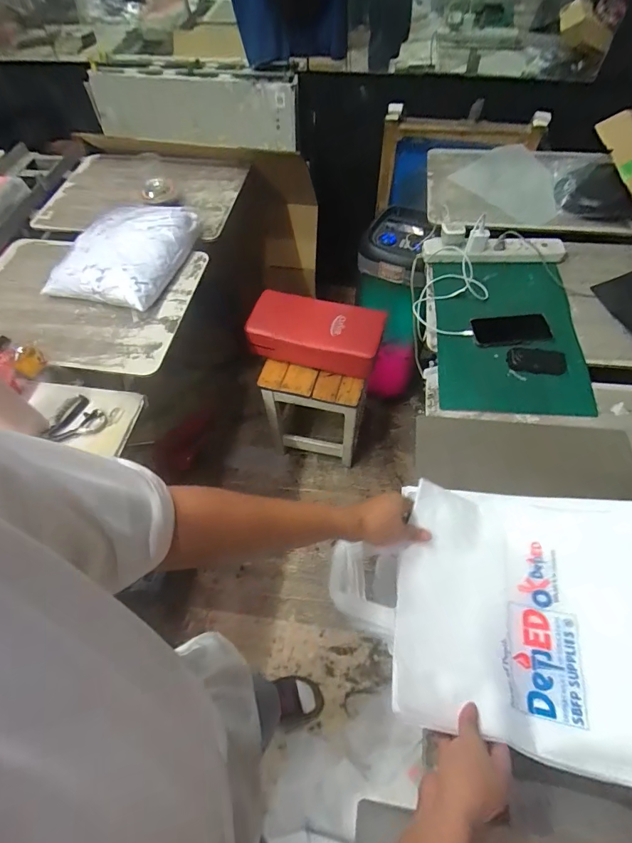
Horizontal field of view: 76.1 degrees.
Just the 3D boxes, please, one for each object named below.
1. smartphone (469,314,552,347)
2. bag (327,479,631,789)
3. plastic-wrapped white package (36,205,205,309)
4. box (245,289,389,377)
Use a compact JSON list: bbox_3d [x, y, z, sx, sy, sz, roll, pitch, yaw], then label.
[{"bbox_3d":[0.422,-0.199,0.871,0.160,0.006,0.088,-1,58,1],"label":"smartphone"},{"bbox_3d":[0.275,0.246,0.546,0.483,0.098,0.323,11,59,8],"label":"bag"},{"bbox_3d":[-0.461,-0.419,0.984,0.271,0.092,0.318,12,60,9],"label":"plastic-wrapped white package"},{"bbox_3d":[0.001,-0.271,1.227,0.391,0.110,0.189,13,60,9],"label":"box"}]

